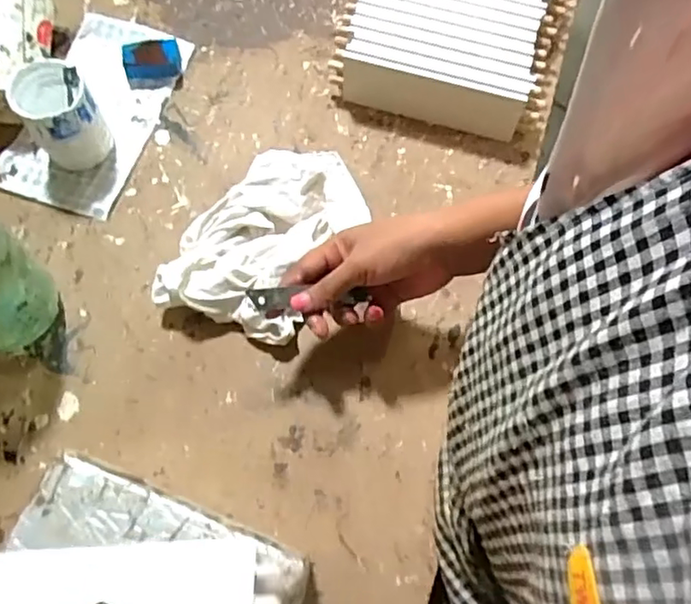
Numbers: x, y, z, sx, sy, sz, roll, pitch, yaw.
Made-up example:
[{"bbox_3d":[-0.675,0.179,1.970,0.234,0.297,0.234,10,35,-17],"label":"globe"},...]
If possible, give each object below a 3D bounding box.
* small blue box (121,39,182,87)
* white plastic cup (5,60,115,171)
[{"bbox_3d":[-0.203,-0.252,0.638,0.057,0.025,0.047,-15,69,-5],"label":"small blue box"},{"bbox_3d":[-0.267,-0.176,0.571,0.064,0.084,0.078,-27,71,-9],"label":"white plastic cup"}]

